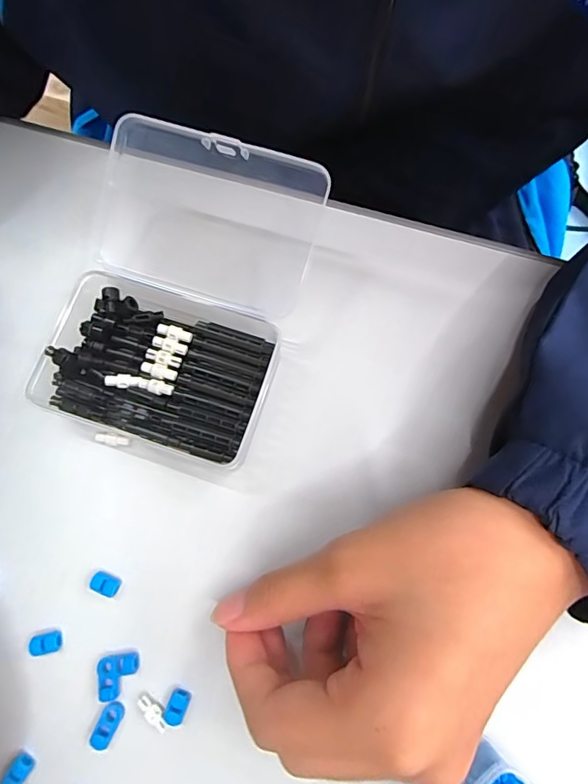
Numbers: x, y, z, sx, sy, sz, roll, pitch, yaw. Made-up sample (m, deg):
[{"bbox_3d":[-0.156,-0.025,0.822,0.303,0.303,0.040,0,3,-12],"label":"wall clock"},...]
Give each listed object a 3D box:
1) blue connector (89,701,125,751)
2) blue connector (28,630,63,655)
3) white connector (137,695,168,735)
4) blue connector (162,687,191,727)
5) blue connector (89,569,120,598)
[{"bbox_3d":[-0.074,0.133,0.187,0.008,0.004,0.017,22,79,7],"label":"blue connector"},{"bbox_3d":[-0.103,0.104,0.195,0.012,0.004,0.007,-12,77,-1],"label":"blue connector"},{"bbox_3d":[-0.056,0.128,0.188,0.016,0.005,0.005,40,81,10],"label":"white connector"},{"bbox_3d":[-0.047,0.126,0.189,0.008,0.004,0.012,18,78,6],"label":"blue connector"},{"bbox_3d":[-0.081,0.082,0.200,0.012,0.004,0.008,22,79,7],"label":"blue connector"}]

